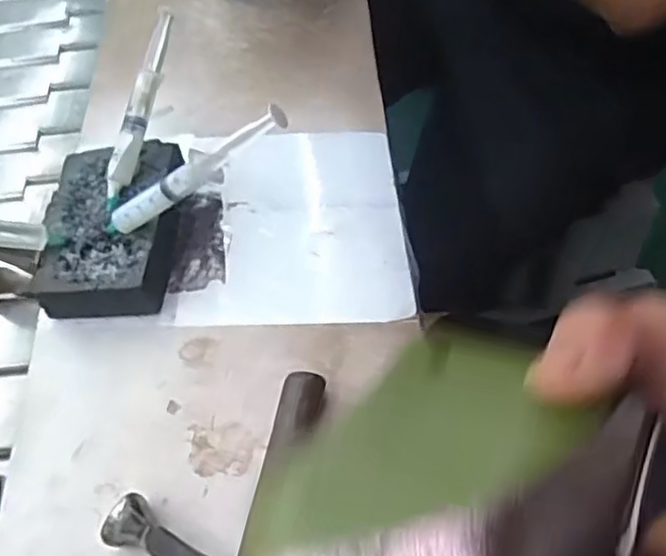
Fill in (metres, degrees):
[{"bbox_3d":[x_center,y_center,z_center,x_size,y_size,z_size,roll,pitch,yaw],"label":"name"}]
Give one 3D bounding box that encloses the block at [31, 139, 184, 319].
[{"bbox_3d":[-0.150,-0.035,0.461,0.082,0.037,0.126,-5,55,2],"label":"block"}]

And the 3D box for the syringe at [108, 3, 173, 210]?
[{"bbox_3d":[-0.136,-0.120,0.467,0.015,0.016,0.149,10,79,12],"label":"syringe"}]

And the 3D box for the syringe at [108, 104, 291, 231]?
[{"bbox_3d":[-0.088,-0.061,0.404,0.151,0.015,0.012,-28,50,26],"label":"syringe"}]

